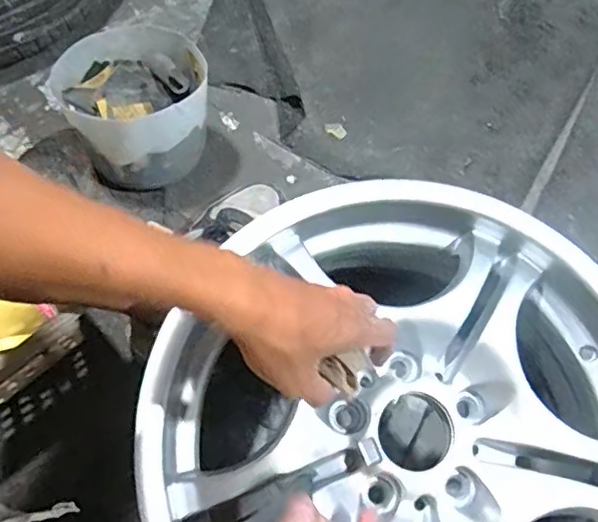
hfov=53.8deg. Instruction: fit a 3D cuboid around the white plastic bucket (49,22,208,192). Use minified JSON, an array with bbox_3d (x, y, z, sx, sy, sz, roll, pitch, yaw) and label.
[{"bbox_3d":[-0.204,-0.190,0.763,0.157,0.158,0.156,1,68,-3],"label":"white plastic bucket"}]

